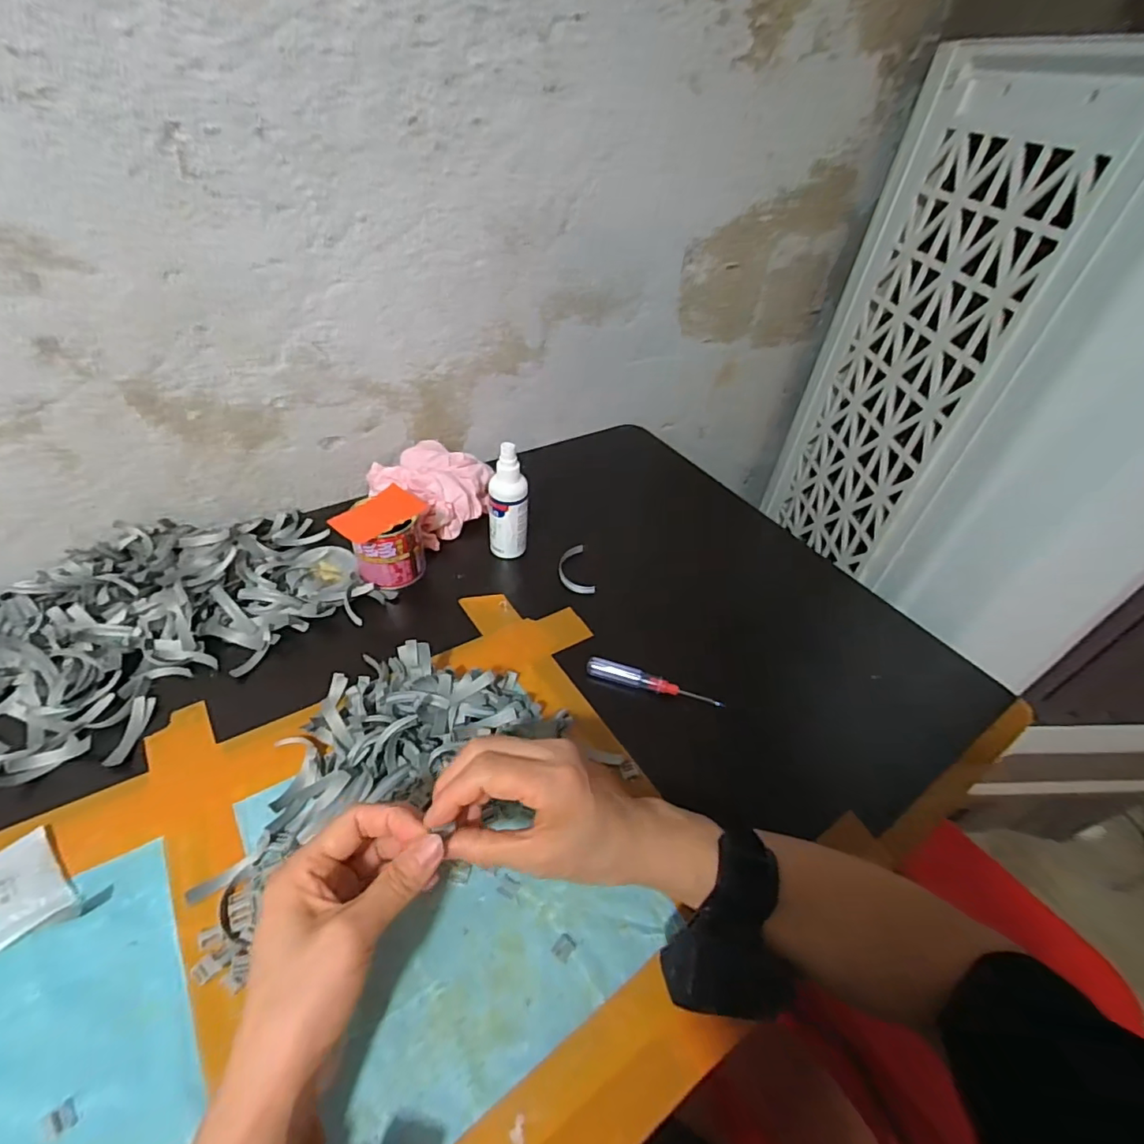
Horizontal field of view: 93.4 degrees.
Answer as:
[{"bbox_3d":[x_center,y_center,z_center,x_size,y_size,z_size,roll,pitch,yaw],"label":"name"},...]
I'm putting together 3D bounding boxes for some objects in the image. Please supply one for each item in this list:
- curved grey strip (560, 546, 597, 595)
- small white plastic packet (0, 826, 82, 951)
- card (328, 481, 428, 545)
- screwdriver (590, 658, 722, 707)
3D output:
[{"bbox_3d":[0.002,-0.001,0.578,0.031,0.013,0.071,-5,45,-11],"label":"curved grey strip"},{"bbox_3d":[-0.336,0.193,0.330,0.071,0.009,0.040,35,51,27],"label":"small white plastic packet"},{"bbox_3d":[-0.181,-0.056,0.517,0.050,0.010,0.083,28,44,18],"label":"card"},{"bbox_3d":[0.072,0.099,0.480,0.121,0.013,0.014,18,45,12],"label":"screwdriver"}]

